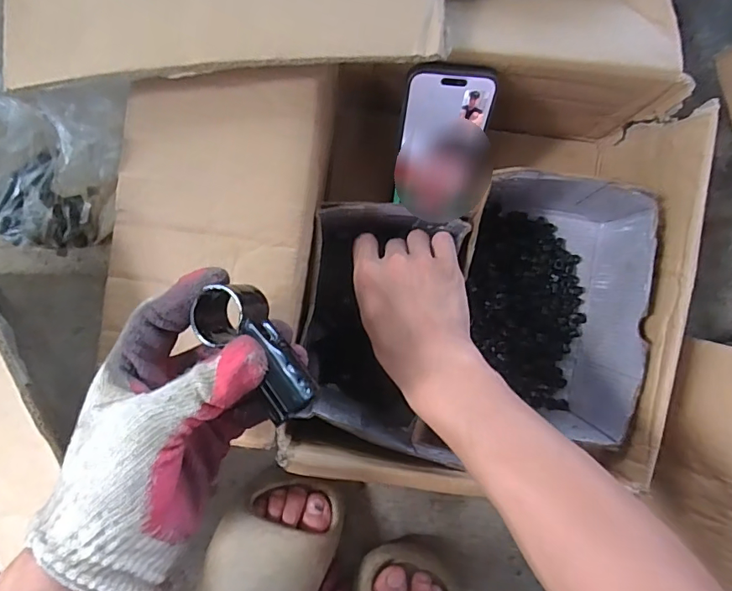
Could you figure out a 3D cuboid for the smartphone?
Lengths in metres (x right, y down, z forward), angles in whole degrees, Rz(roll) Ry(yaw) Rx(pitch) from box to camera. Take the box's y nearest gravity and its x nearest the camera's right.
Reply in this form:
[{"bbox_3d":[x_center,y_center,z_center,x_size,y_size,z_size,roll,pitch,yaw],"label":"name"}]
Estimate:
[{"bbox_3d":[0.065,-0.125,0.417,0.073,0.139,0.010,5,48,2],"label":"smartphone"}]

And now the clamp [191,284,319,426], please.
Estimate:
[{"bbox_3d":[-0.059,0.029,0.266,0.038,0.028,0.079,-40,83,-1],"label":"clamp"}]

